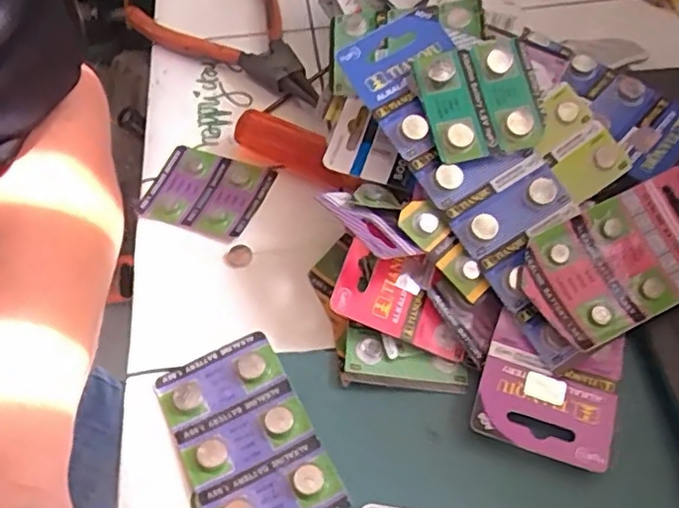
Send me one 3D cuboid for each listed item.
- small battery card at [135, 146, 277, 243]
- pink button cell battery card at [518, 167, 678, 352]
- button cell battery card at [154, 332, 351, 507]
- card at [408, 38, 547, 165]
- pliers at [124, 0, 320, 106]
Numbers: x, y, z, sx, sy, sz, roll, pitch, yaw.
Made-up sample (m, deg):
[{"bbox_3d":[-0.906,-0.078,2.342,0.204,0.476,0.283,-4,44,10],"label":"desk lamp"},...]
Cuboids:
[{"bbox_3d":[-0.069,-0.032,0.327,0.059,0.007,0.050,17,57,14],"label":"small battery card"},{"bbox_3d":[0.118,0.001,0.257,0.088,0.007,0.050,-24,76,-13],"label":"pink button cell battery card"},{"bbox_3d":[-0.036,0.072,0.247,0.050,0.007,0.081,-25,57,-14],"label":"button cell battery card"},{"bbox_3d":[0.061,-0.068,0.270,0.050,0.009,0.052,-15,75,-4],"label":"card"},{"bbox_3d":[-0.061,-0.131,0.392,0.091,0.019,0.147,-30,58,-17],"label":"pliers"}]

